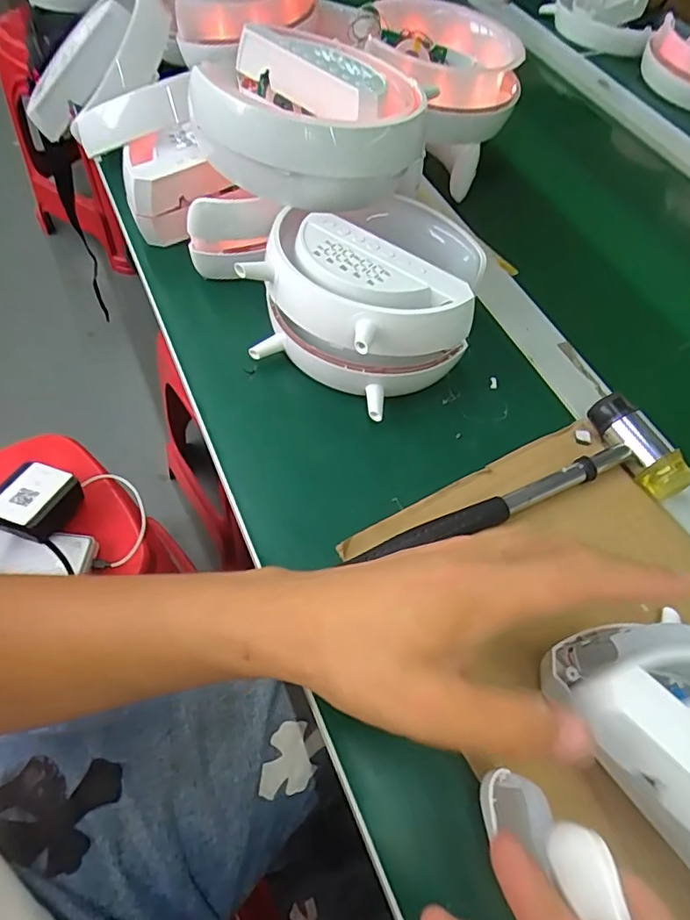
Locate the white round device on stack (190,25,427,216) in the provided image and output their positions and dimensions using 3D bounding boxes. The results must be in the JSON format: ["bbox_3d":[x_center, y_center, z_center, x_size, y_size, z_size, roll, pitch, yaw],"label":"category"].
[{"bbox_3d":[-0.022,-0.246,0.390,0.156,0.063,0.156,2,57,-4],"label":"white round device on stack"}]

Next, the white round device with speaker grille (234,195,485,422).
[{"bbox_3d":[0.020,-0.114,0.381,0.140,0.086,0.161,26,59,11],"label":"white round device with speaker grille"}]

